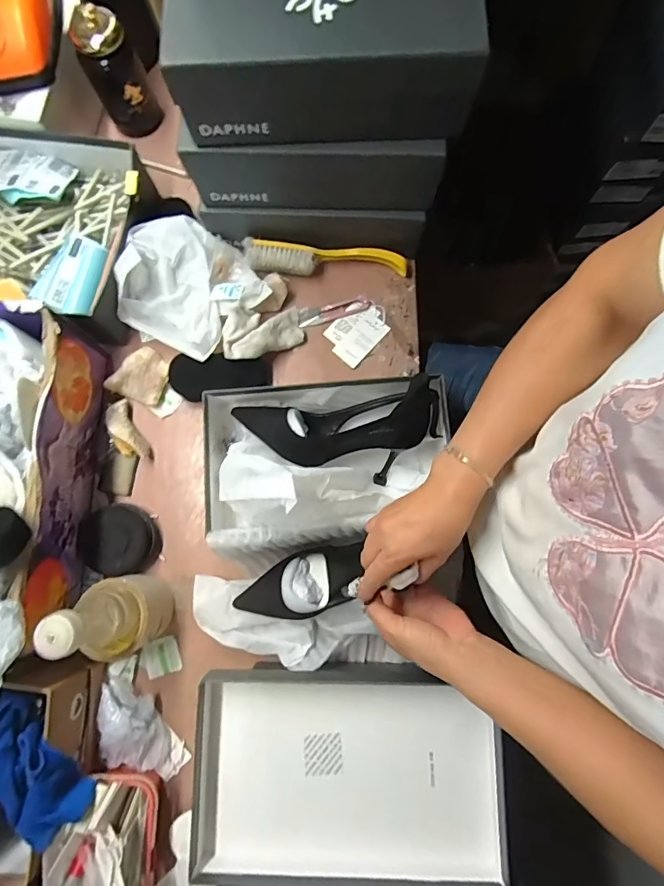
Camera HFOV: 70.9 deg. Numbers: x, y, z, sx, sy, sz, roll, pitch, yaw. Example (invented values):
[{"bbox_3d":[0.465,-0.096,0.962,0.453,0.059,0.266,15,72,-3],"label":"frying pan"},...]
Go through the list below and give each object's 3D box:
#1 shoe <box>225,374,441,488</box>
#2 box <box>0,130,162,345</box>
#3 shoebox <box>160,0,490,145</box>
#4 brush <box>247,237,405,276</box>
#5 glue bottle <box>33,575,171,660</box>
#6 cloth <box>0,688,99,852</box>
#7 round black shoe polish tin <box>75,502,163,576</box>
[{"bbox_3d":[0.008,-0.009,0.584,0.243,0.088,0.103,-6,80,0],"label":"shoe"},{"bbox_3d":[-0.424,-0.292,0.634,0.314,0.095,0.265,8,80,3],"label":"box"},{"bbox_3d":[-0.010,-0.403,0.468,0.293,0.096,0.152,0,80,1],"label":"shoebox"},{"bbox_3d":[-0.006,-0.260,0.661,0.236,0.042,0.043,2,80,2],"label":"brush"},{"bbox_3d":[-0.247,0.197,0.517,0.078,0.180,0.087,-15,80,-2],"label":"glue bottle"},{"bbox_3d":[-0.319,0.339,0.492,0.076,0.045,0.151,-38,81,-6],"label":"cloth"},{"bbox_3d":[-0.275,0.123,0.603,0.095,0.035,0.084,15,80,4],"label":"round black shoe polish tin"}]

